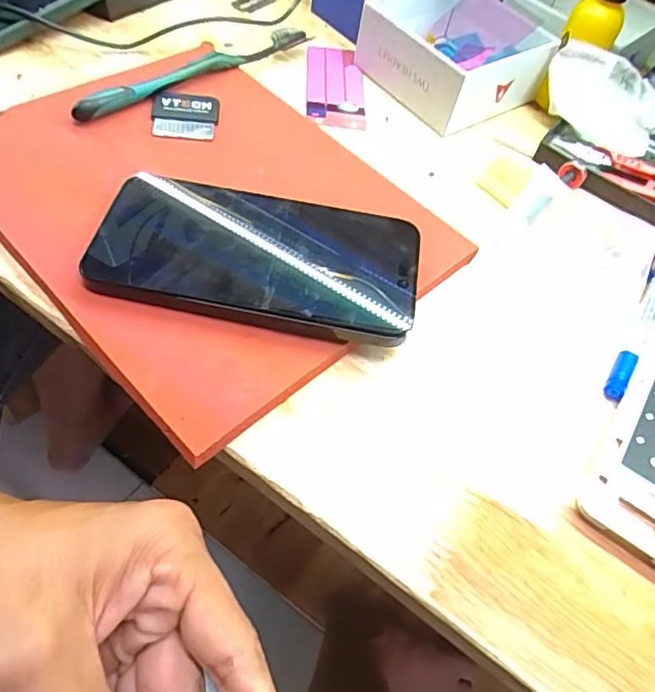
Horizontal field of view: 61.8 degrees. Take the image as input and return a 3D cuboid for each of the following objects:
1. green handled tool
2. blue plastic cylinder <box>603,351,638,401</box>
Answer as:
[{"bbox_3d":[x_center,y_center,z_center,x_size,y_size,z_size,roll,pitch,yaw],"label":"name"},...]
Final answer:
[{"bbox_3d":[-0.085,-0.188,0.372,0.188,0.020,0.016,-34,67,-27],"label":"green handled tool"},{"bbox_3d":[0.147,0.015,0.274,0.009,0.008,0.030,32,57,12],"label":"blue plastic cylinder"}]

